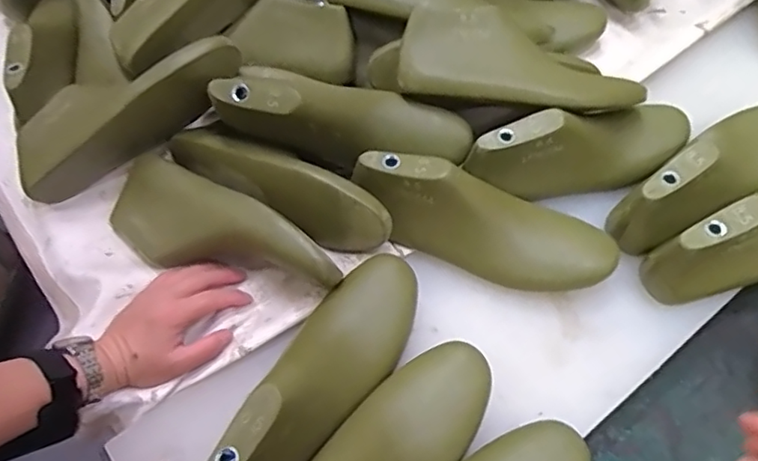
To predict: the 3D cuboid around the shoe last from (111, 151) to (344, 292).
[{"bbox_3d":[-0.154,0.009,0.551,0.247,0.070,0.079,27,62,18],"label":"shoe last"}]

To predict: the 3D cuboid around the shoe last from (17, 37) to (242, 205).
[{"bbox_3d":[-0.248,-0.119,0.602,0.242,0.077,0.076,-27,58,10],"label":"shoe last"}]

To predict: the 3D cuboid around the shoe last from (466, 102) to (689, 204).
[{"bbox_3d":[0.210,-0.083,0.593,0.242,0.088,0.067,-18,59,-10],"label":"shoe last"}]

